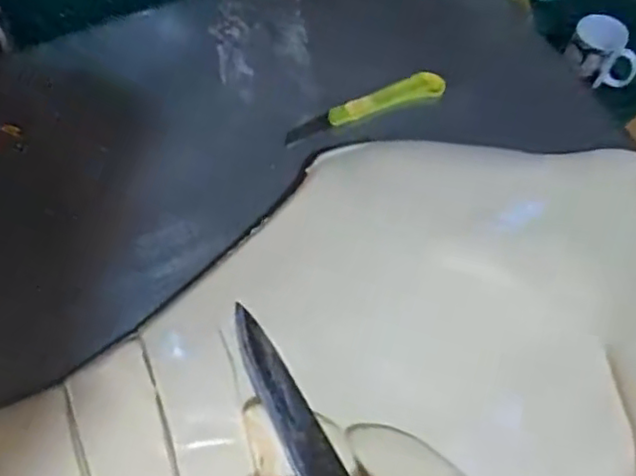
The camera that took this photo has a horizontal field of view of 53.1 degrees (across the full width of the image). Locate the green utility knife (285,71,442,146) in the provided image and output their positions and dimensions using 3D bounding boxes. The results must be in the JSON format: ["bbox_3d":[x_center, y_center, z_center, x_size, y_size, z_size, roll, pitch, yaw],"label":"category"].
[{"bbox_3d":[0.051,-0.145,0.701,0.189,0.012,0.031,-21,66,-12],"label":"green utility knife"}]

